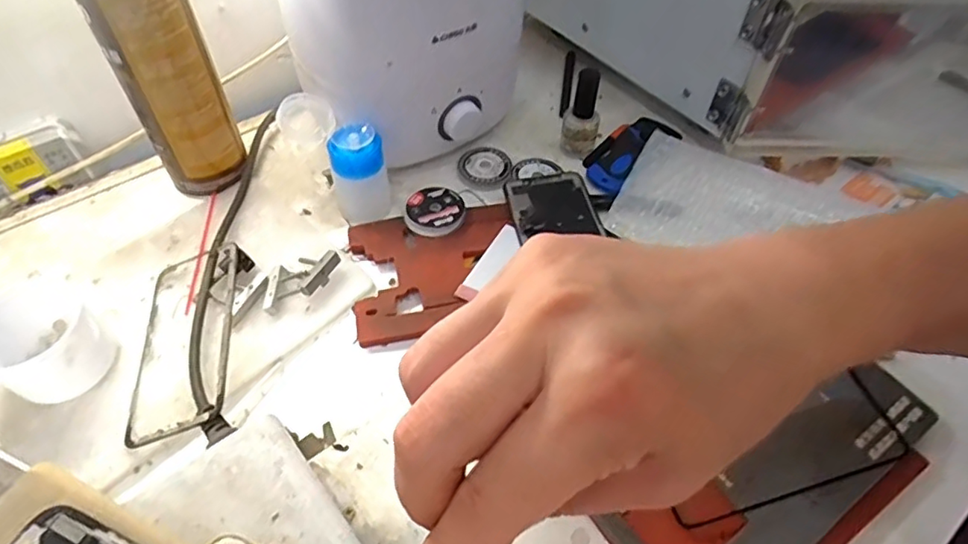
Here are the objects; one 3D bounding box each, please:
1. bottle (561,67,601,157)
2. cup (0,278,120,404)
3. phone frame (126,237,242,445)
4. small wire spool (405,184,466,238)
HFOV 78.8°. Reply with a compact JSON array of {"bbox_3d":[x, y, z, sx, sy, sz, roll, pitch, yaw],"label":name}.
[{"bbox_3d":[0.086,-0.141,0.509,0.031,0.083,0.025,10,53,6],"label":"bottle"},{"bbox_3d":[-0.281,0.042,0.377,0.075,0.041,0.068,23,55,15],"label":"cup"},{"bbox_3d":[-0.199,0.042,0.397,0.073,0.013,0.150,-19,50,9],"label":"phone frame"},{"bbox_3d":[-0.039,-0.051,0.477,0.049,0.011,0.054,22,55,14],"label":"small wire spool"}]

